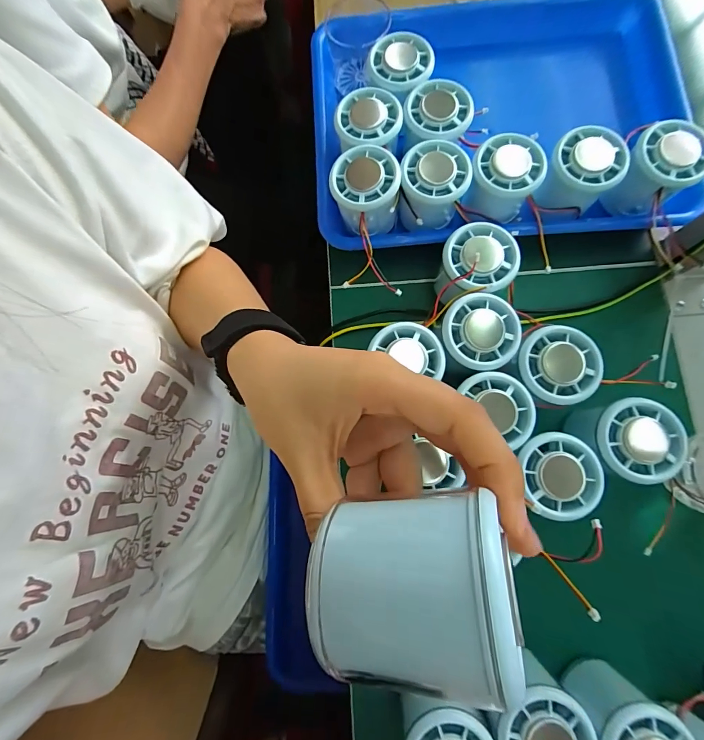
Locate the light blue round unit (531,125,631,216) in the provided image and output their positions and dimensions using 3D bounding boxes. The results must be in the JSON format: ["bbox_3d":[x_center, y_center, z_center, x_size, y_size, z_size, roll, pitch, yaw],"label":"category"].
[{"bbox_3d":[0.184,-0.158,0.293,0.053,0.033,0.058,24,81,6],"label":"light blue round unit"}]

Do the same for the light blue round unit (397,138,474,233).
[{"bbox_3d":[0.067,-0.149,0.304,0.054,0.043,0.062,1,79,1],"label":"light blue round unit"}]

